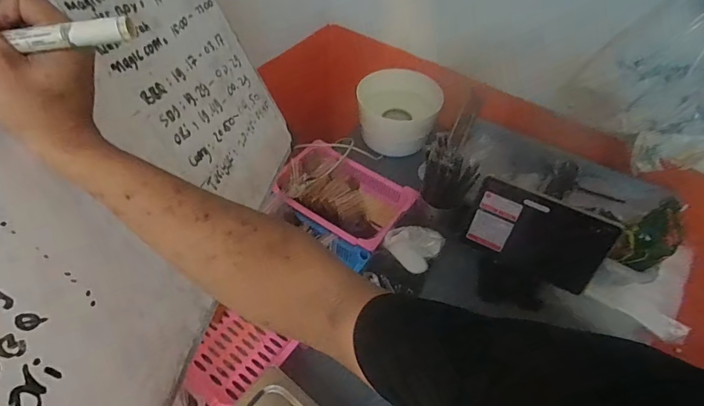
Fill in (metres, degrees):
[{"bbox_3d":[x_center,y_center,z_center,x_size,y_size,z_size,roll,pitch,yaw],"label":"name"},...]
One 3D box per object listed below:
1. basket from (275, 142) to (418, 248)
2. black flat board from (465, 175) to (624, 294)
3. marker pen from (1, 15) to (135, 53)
[{"bbox_3d":[-0.020,-0.020,0.959,0.293,0.071,0.192,30,56,21],"label":"basket"},{"bbox_3d":[0.351,0.060,0.795,0.247,0.168,0.014,25,38,15],"label":"black flat board"},{"bbox_3d":[-0.214,-0.108,0.278,0.132,0.016,0.017,-8,51,-3],"label":"marker pen"}]

